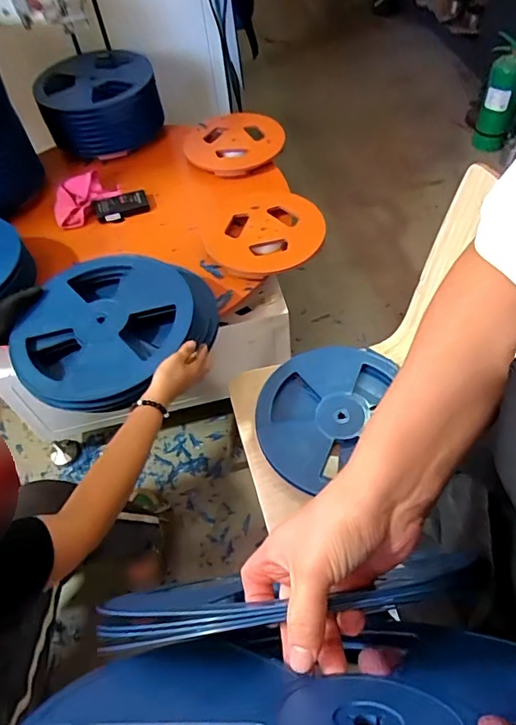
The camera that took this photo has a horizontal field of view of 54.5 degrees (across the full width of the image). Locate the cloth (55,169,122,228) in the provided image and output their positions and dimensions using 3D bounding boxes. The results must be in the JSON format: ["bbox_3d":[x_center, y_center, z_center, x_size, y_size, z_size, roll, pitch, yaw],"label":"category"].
[{"bbox_3d":[-0.441,-0.419,1.271,0.174,0.051,0.130,-32,58,-16],"label":"cloth"}]

